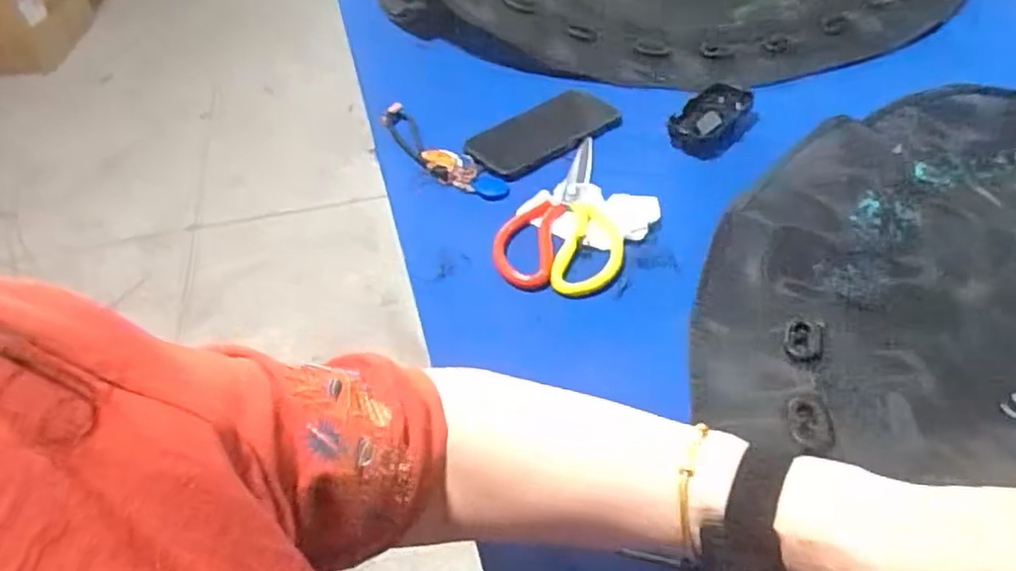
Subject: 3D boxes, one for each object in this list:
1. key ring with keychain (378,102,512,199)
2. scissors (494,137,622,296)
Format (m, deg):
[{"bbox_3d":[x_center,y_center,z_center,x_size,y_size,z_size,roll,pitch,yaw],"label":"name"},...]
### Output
[{"bbox_3d":[-0.076,-0.142,0.737,0.045,0.013,0.198,-31,51,-24],"label":"key ring with keychain"},{"bbox_3d":[0.058,-0.068,0.655,0.105,0.014,0.199,10,47,13],"label":"scissors"}]

